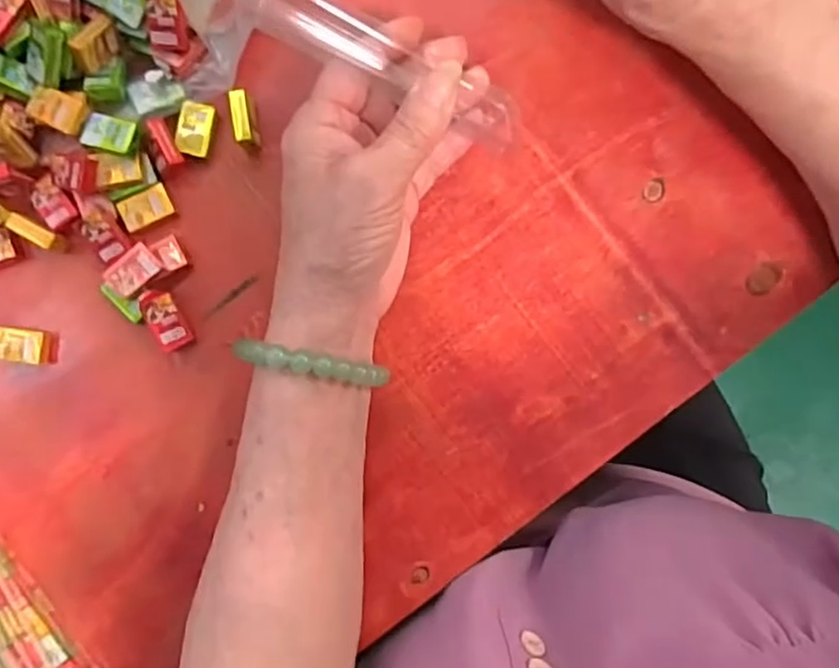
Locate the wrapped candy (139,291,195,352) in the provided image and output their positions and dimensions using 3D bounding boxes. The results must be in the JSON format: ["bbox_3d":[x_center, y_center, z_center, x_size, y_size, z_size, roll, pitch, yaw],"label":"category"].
[{"bbox_3d":[-0.125,-0.007,0.323,0.015,0.014,0.030,-24,90,1],"label":"wrapped candy"}]

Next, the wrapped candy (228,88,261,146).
[{"bbox_3d":[-0.087,-0.107,0.322,0.010,0.015,0.025,-8,90,1],"label":"wrapped candy"}]

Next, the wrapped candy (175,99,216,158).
[{"bbox_3d":[-0.113,-0.103,0.325,0.017,0.004,0.025,11,91,1],"label":"wrapped candy"}]

